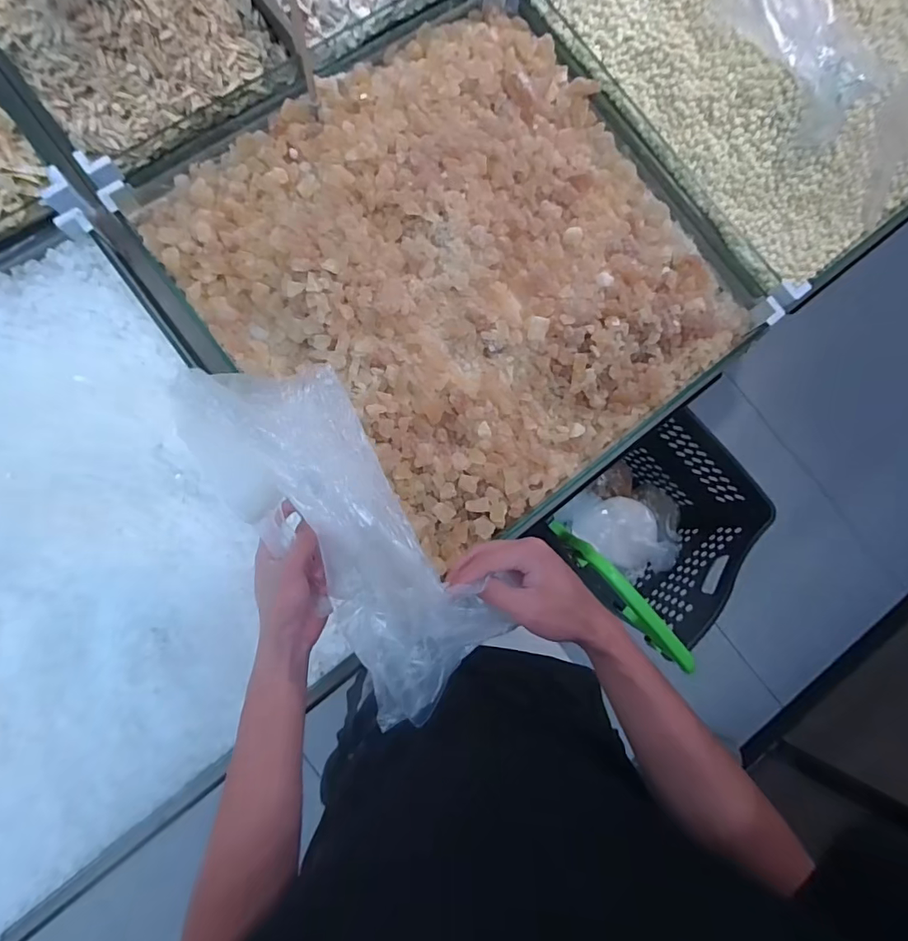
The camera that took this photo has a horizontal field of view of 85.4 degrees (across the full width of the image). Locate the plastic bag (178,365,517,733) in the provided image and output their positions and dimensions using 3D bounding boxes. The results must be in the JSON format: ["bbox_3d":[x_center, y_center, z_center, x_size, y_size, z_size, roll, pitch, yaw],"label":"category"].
[{"bbox_3d":[-0.105,0.051,0.465,0.138,0.092,0.369,-34,86,-8],"label":"plastic bag"}]

